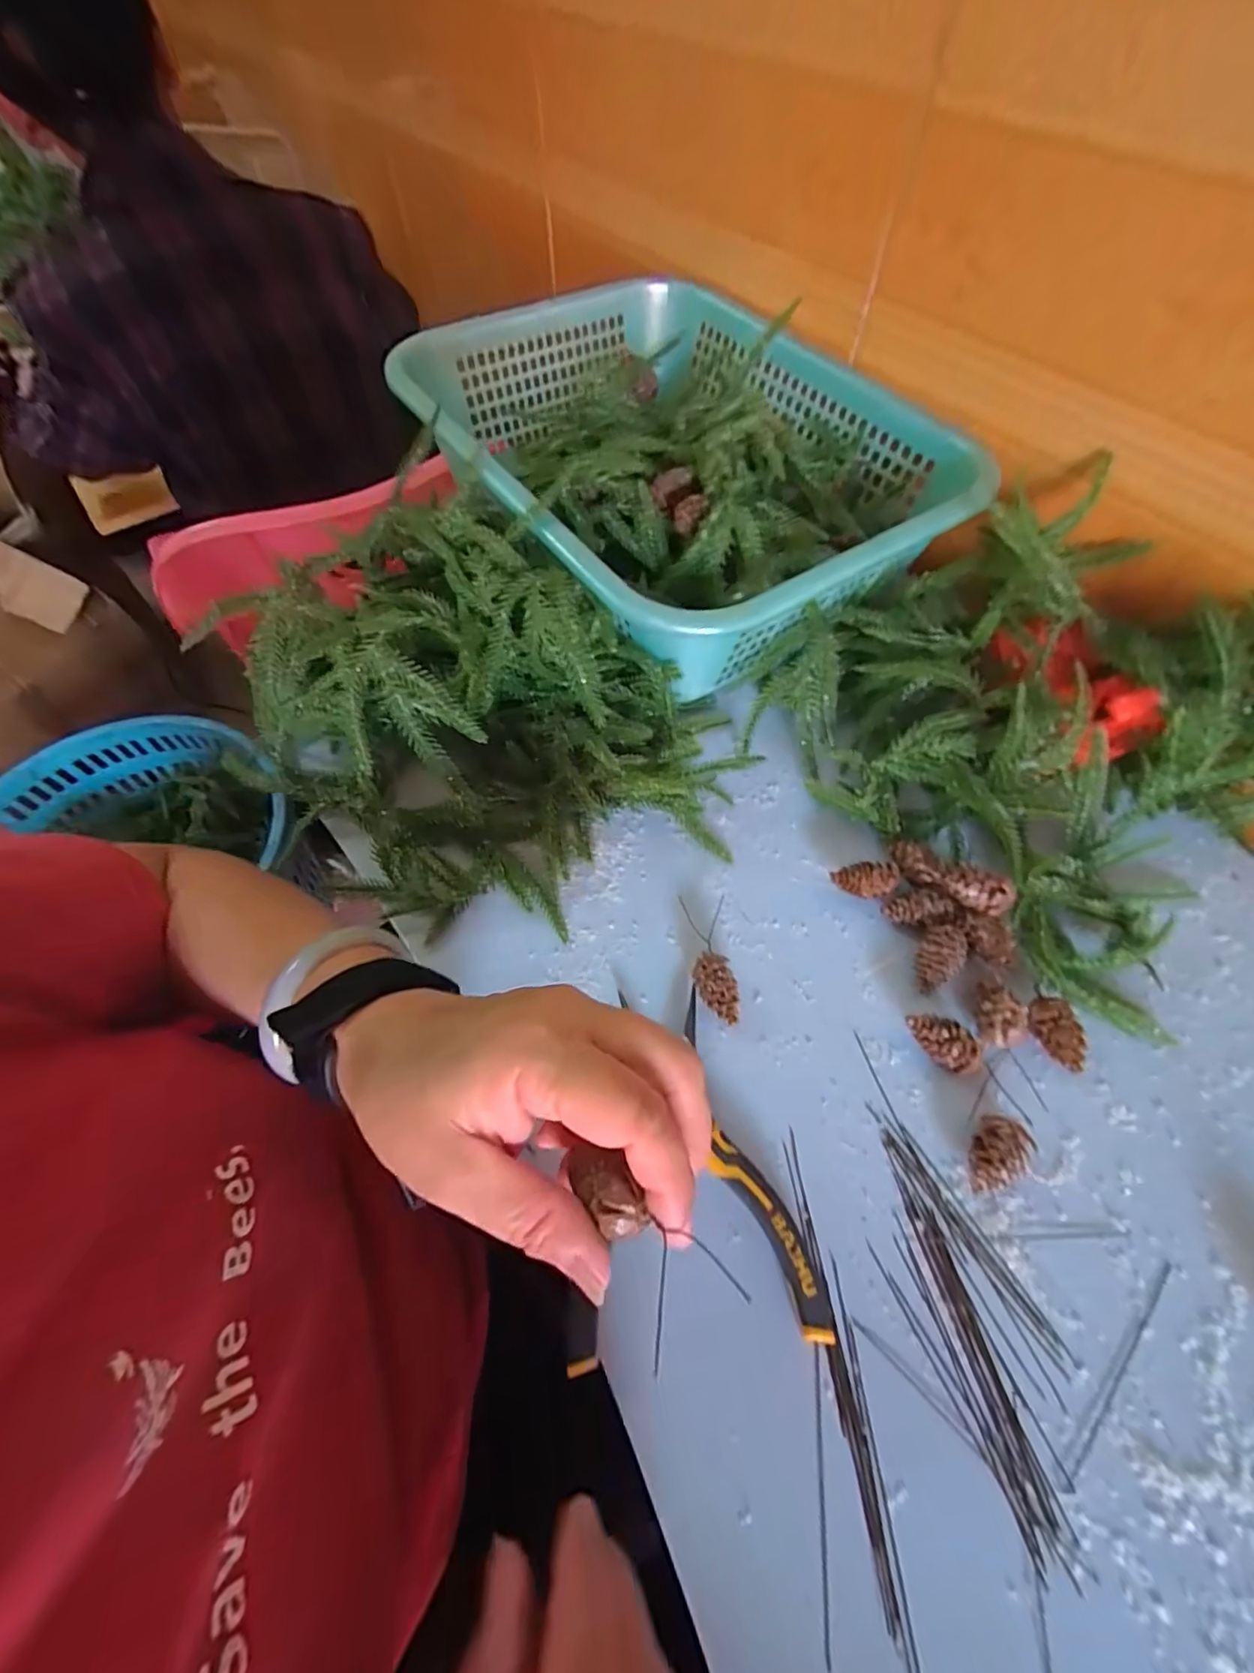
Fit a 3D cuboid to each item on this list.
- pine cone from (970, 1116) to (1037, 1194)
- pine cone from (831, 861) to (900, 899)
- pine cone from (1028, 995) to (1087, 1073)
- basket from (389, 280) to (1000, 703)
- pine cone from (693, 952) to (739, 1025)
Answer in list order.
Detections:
[{"bbox_3d":[0.169,0.147,0.262,0.036,0.020,0.024,-30,64,-15],"label":"pine cone"},{"bbox_3d":[0.138,0.027,0.328,0.039,0.022,0.019,-8,60,-3],"label":"pine cone"},{"bbox_3d":[0.214,0.100,0.287,0.022,0.022,0.034,-11,60,-5],"label":"pine cone"},{"bbox_3d":[0.033,-0.278,0.434,0.297,0.101,0.387,-32,64,-16],"label":"basket"},{"bbox_3d":[0.046,0.081,0.299,0.020,0.024,0.034,-11,60,-5],"label":"pine cone"}]

